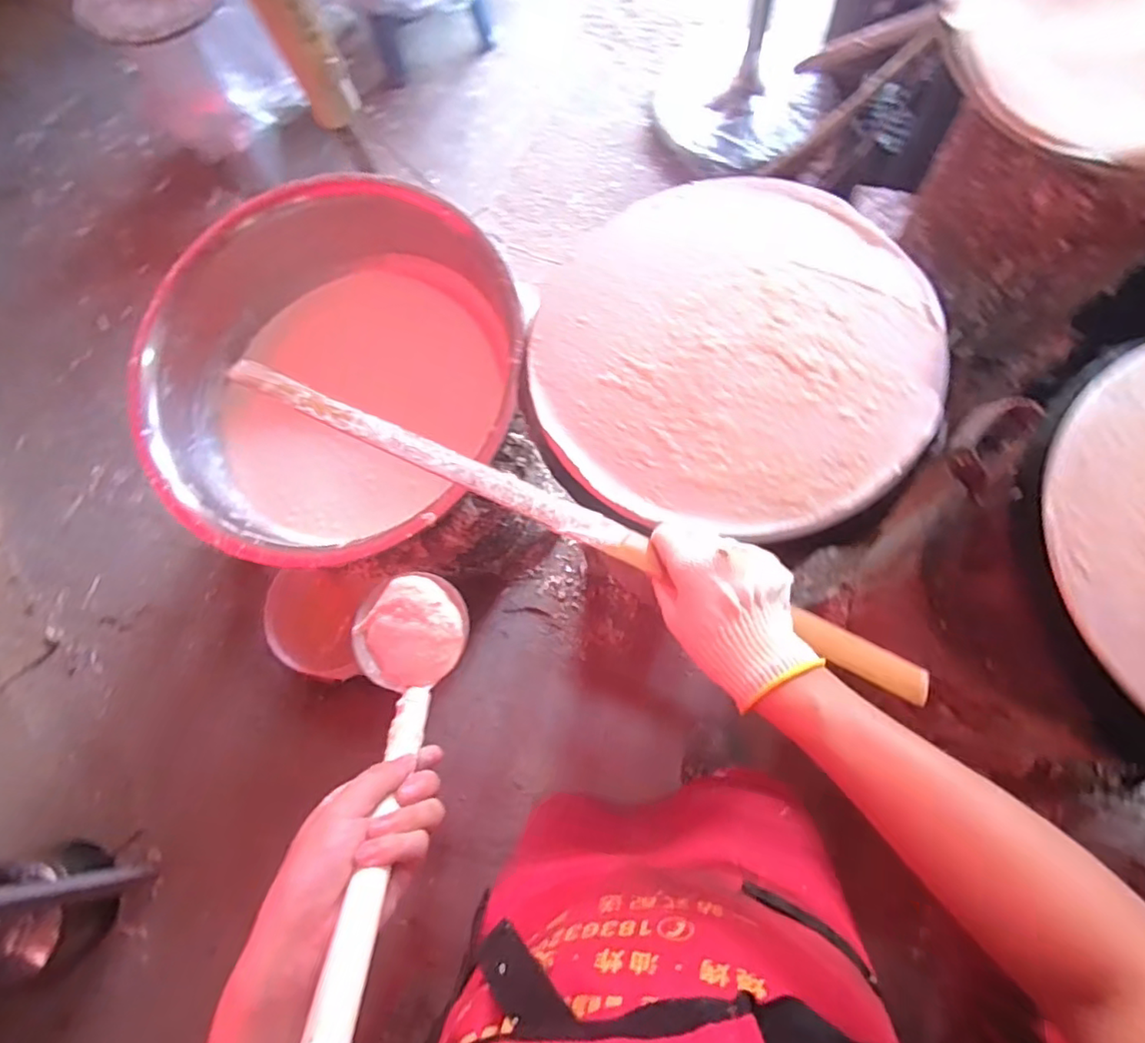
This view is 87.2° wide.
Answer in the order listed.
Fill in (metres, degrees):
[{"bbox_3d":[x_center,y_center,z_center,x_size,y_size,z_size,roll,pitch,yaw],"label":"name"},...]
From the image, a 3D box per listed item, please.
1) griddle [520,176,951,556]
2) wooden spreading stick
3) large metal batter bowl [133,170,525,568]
[{"bbox_3d":[0.144,-0.166,0.562,0.357,0.040,0.357,-1,74,2],"label":"griddle"},{"bbox_3d":[0.001,0.001,0.455,0.565,0.018,0.031,25,77,2],"label":"wooden spreading stick"},{"bbox_3d":[-0.320,-0.174,0.847,0.479,0.267,0.483,-2,75,8],"label":"large metal batter bowl"}]

